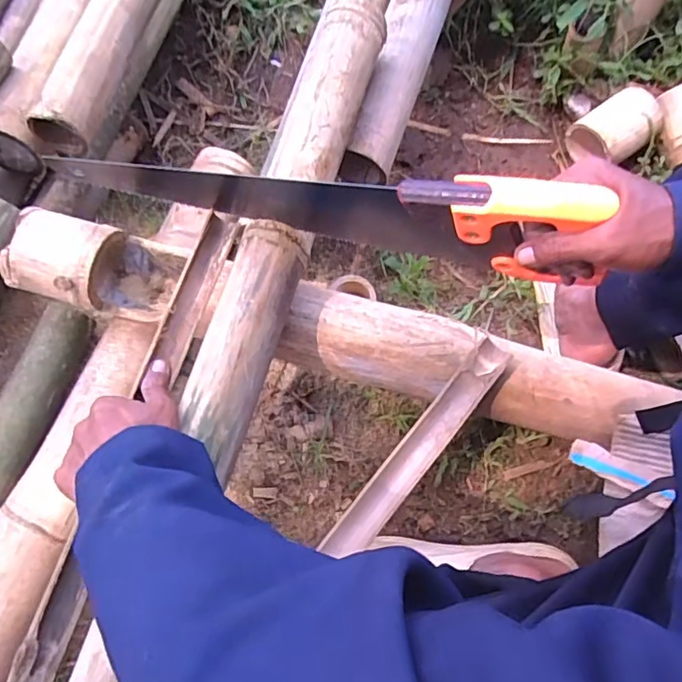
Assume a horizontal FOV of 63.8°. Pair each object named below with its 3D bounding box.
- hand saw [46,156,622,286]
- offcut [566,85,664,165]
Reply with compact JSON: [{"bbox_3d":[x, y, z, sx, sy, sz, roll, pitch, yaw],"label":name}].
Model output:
[{"bbox_3d":[-0.033,-0.114,0.474,0.462,0.100,0.025,11,70,21],"label":"hand saw"},{"bbox_3d":[0.374,-0.290,0.752,0.105,0.057,0.076,-27,72,-9],"label":"offcut"}]

